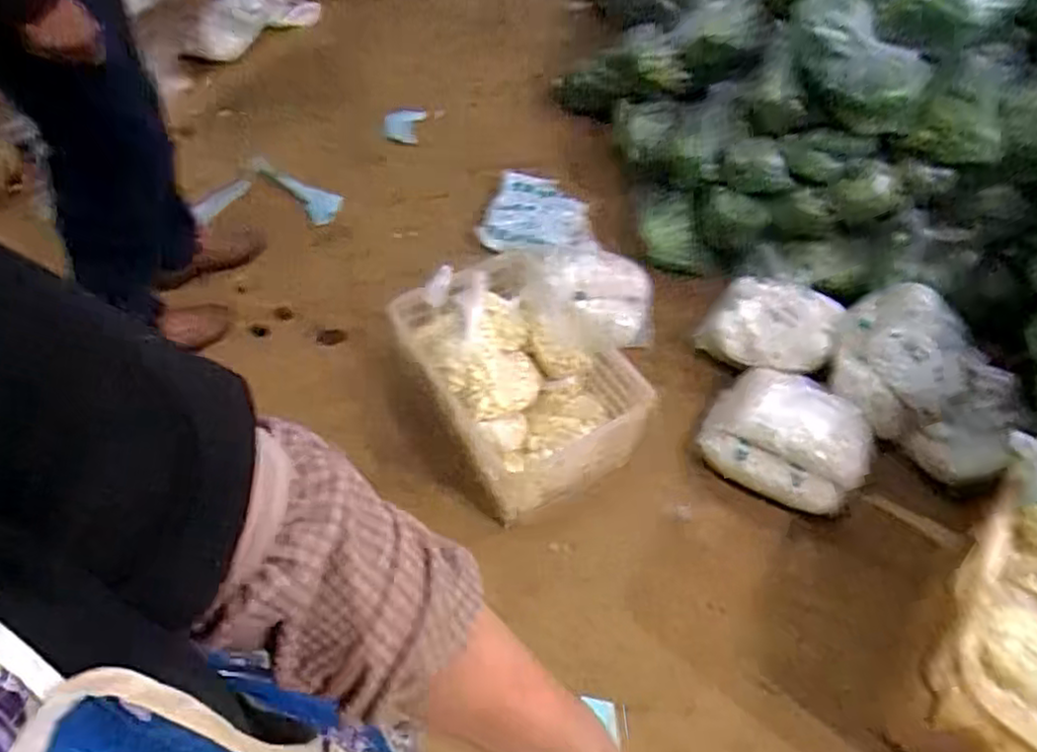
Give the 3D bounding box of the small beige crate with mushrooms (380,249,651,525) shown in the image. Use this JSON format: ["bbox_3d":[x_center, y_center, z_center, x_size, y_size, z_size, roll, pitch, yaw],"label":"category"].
[{"bbox_3d":[0.005,-0.010,1.382,0.356,0.222,0.504,-24,59,-19],"label":"small beige crate with mushrooms"}]

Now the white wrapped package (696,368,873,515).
[{"bbox_3d":[0.552,0.125,1.363,0.326,0.129,0.251,32,59,18],"label":"white wrapped package"}]

